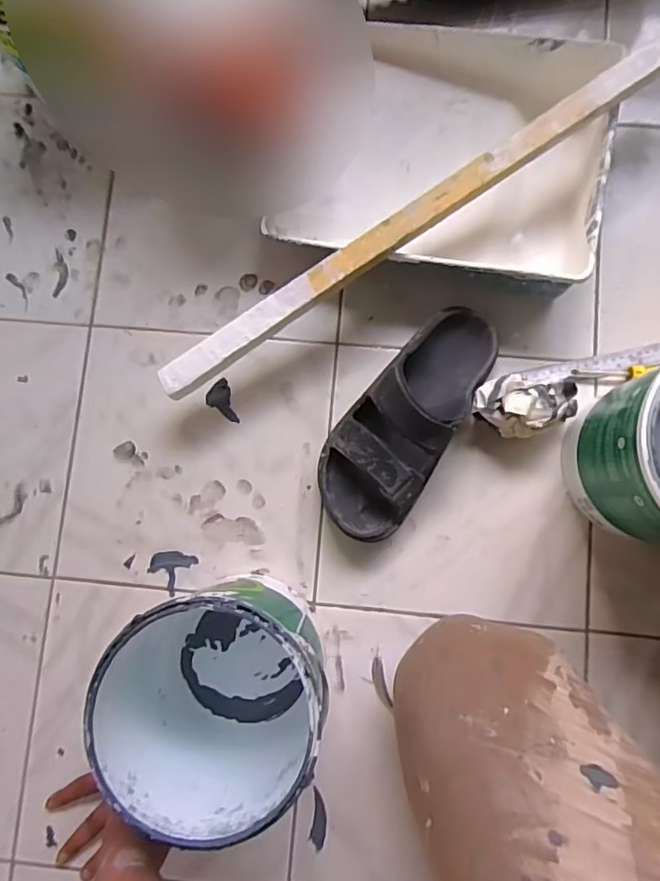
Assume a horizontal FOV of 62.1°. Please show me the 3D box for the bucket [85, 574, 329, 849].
[{"bbox_3d":[-0.100,0.230,0.519,0.190,0.196,0.177,0,84,2],"label":"bucket"}]

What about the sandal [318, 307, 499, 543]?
[{"bbox_3d":[0.082,-0.029,0.601,0.120,0.089,0.287,29,85,5],"label":"sandal"}]

